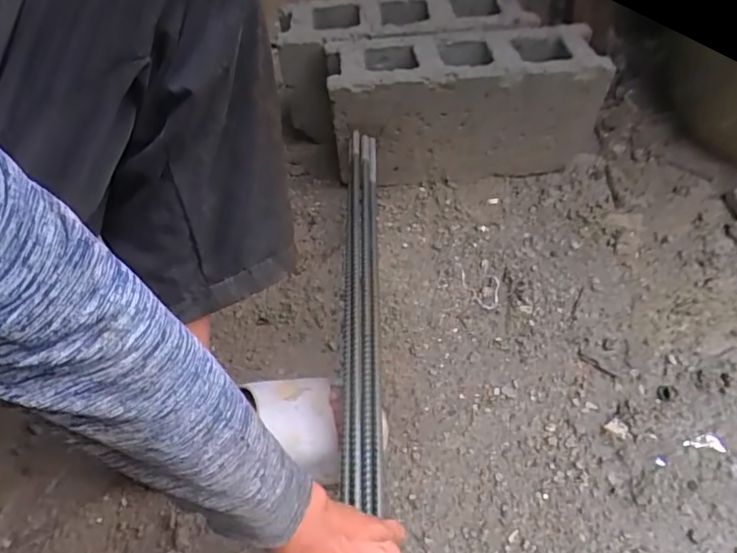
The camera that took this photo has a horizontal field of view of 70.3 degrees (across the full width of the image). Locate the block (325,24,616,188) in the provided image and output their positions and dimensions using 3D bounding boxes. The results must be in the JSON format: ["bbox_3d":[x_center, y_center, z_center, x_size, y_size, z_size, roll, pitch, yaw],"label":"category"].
[{"bbox_3d":[0.142,-0.248,0.805,0.382,0.222,0.106,-8,52,-1],"label":"block"}]

